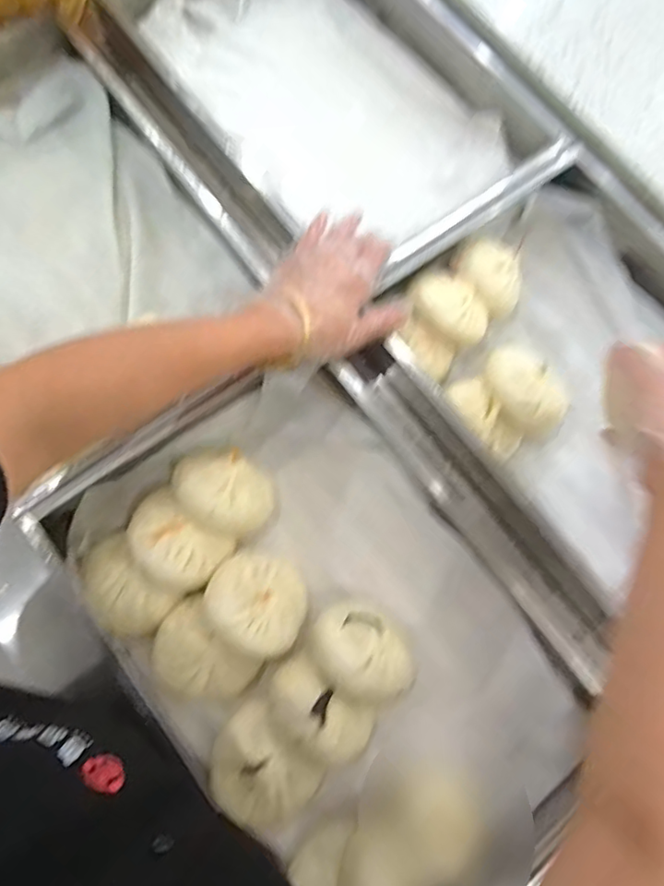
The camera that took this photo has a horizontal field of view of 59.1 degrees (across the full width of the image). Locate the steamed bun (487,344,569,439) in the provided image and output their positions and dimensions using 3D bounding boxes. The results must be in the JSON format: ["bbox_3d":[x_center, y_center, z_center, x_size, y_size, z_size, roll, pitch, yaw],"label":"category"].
[{"bbox_3d":[0.185,-0.050,0.570,0.065,0.061,0.092,-25,78,-7],"label":"steamed bun"}]

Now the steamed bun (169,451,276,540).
[{"bbox_3d":[-0.095,0.044,0.523,0.085,0.056,0.070,37,78,7],"label":"steamed bun"}]

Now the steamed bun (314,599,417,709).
[{"bbox_3d":[0.028,0.178,0.500,0.091,0.061,0.073,36,78,7],"label":"steamed bun"}]

